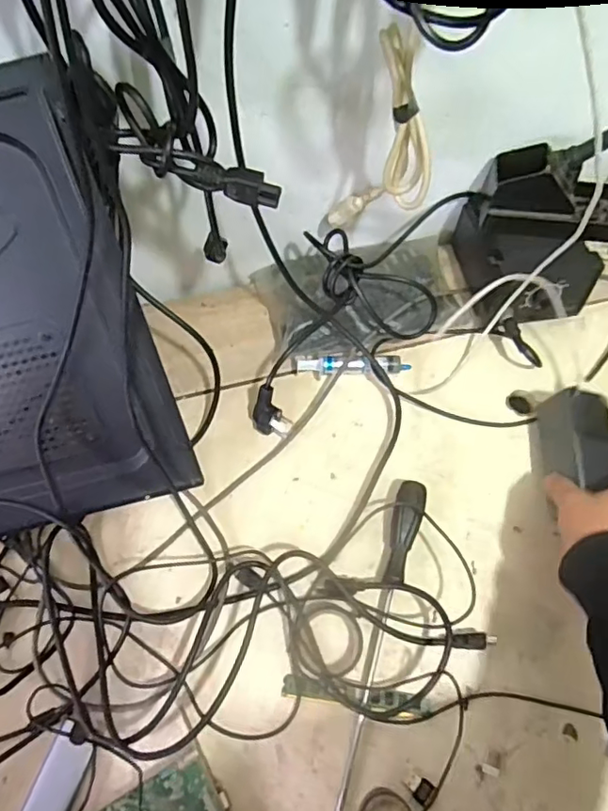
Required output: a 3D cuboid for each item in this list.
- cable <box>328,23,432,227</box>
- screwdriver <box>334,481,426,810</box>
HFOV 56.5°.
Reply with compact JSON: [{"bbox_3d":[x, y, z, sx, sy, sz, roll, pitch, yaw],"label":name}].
[{"bbox_3d":[0.074,-0.228,0.515,0.047,0.224,0.101,-26,69,-11],"label":"cable"},{"bbox_3d":[0.056,0.255,0.504,0.025,0.025,0.396,15,66,6],"label":"screwdriver"}]

